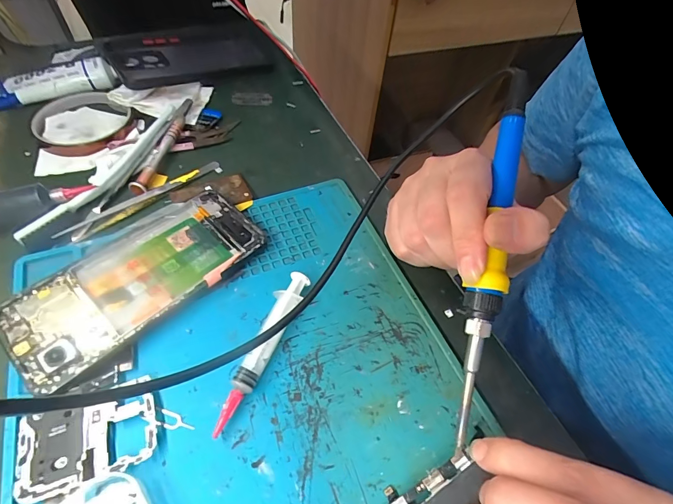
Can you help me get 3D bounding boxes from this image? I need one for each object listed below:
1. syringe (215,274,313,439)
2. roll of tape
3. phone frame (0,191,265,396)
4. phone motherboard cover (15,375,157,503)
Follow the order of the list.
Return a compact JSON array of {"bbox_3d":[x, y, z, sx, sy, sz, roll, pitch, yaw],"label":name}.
[{"bbox_3d":[-0.045,0.057,0.222,0.016,0.015,0.105,22,55,11],"label":"syringe"},{"bbox_3d":[-0.242,-0.126,0.341,0.083,0.011,0.083,2,54,-3],"label":"roll of tape"},{"bbox_3d":[-0.131,0.017,0.242,0.077,0.014,0.155,37,59,20],"label":"phone frame"},{"bbox_3d":[-0.130,0.097,0.189,0.065,0.008,0.043,-16,57,-16],"label":"phone motherboard cover"}]

